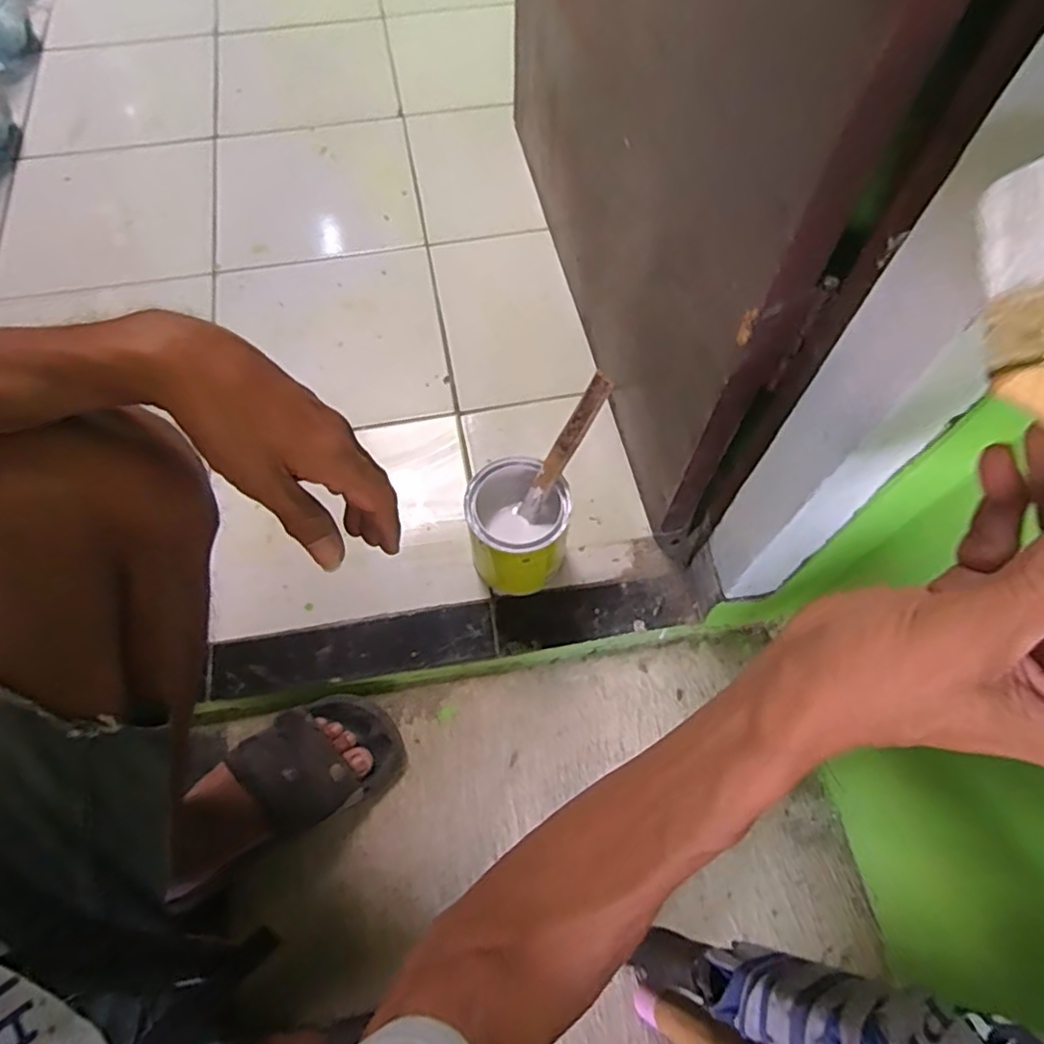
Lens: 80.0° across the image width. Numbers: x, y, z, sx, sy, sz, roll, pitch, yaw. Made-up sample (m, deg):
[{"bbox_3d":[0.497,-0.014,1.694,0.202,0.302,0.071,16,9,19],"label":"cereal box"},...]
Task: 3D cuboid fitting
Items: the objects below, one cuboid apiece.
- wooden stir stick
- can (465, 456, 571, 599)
[{"bbox_3d":[0.039,-0.067,0.599,0.022,0.169,0.009,39,35,12],"label":"wooden stir stick"},{"bbox_3d":[-0.002,0.006,0.655,0.099,0.119,0.109,5,64,3],"label":"can"}]

